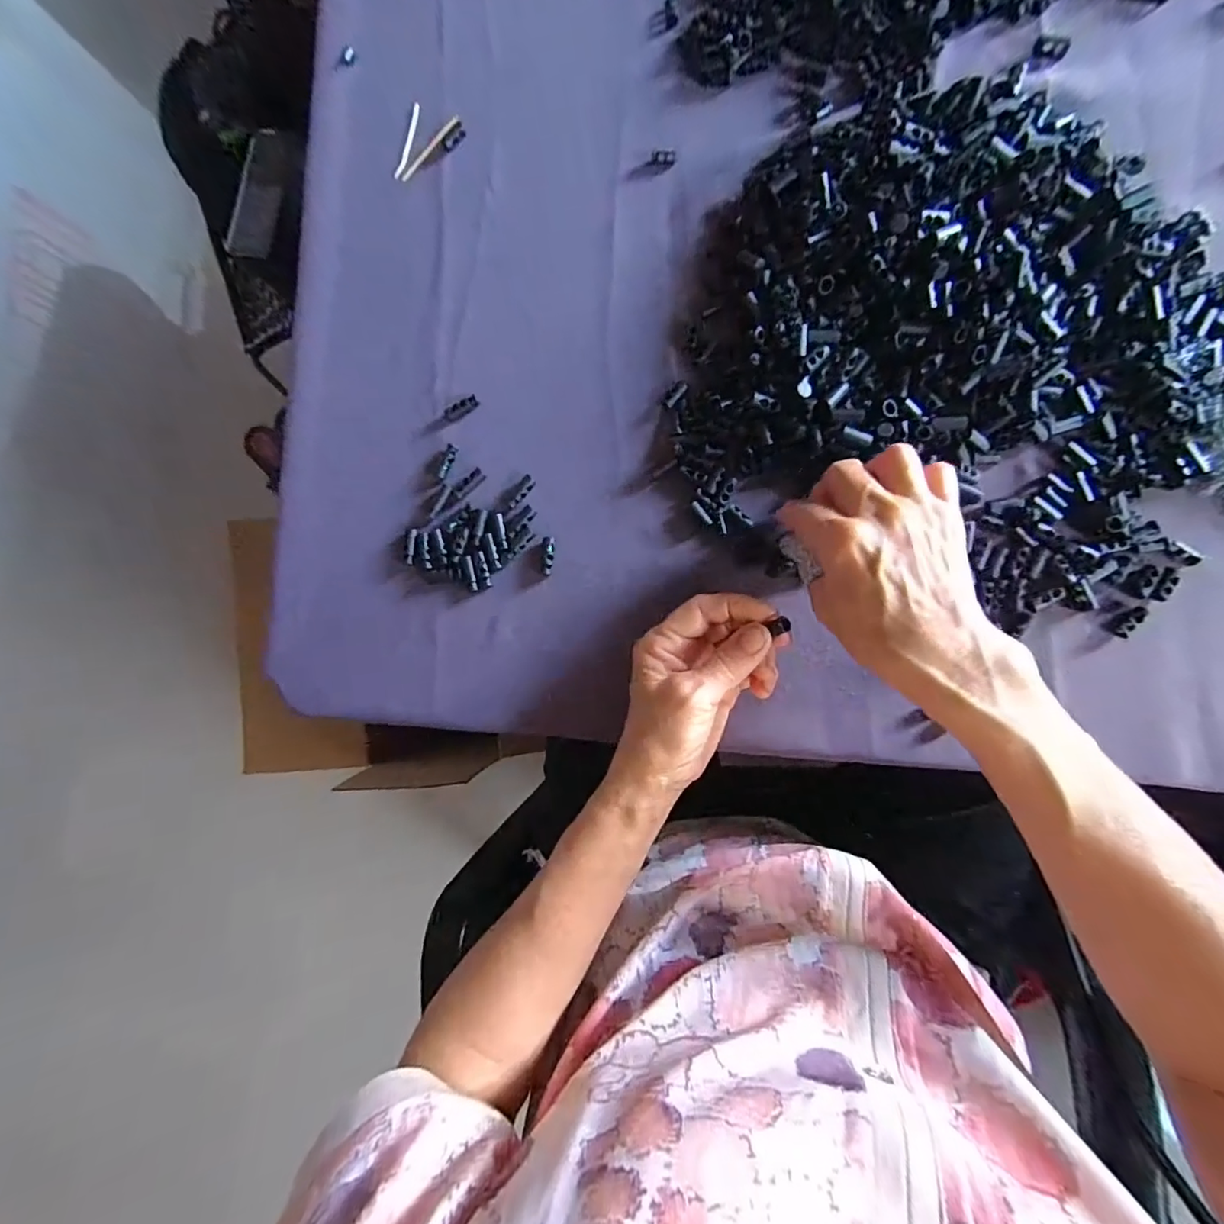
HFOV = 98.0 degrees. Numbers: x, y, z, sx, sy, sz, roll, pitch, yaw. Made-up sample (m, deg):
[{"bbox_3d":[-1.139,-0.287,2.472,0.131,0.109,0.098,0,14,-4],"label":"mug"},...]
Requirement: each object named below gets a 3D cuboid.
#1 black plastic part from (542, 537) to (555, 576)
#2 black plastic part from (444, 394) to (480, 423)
[{"bbox_3d":[-0.042,-0.037,0.346,0.008,0.004,0.025,0,86,8],"label":"black plastic part"},{"bbox_3d":[-0.103,-0.138,0.360,0.024,0.004,0.010,-29,83,5],"label":"black plastic part"}]

